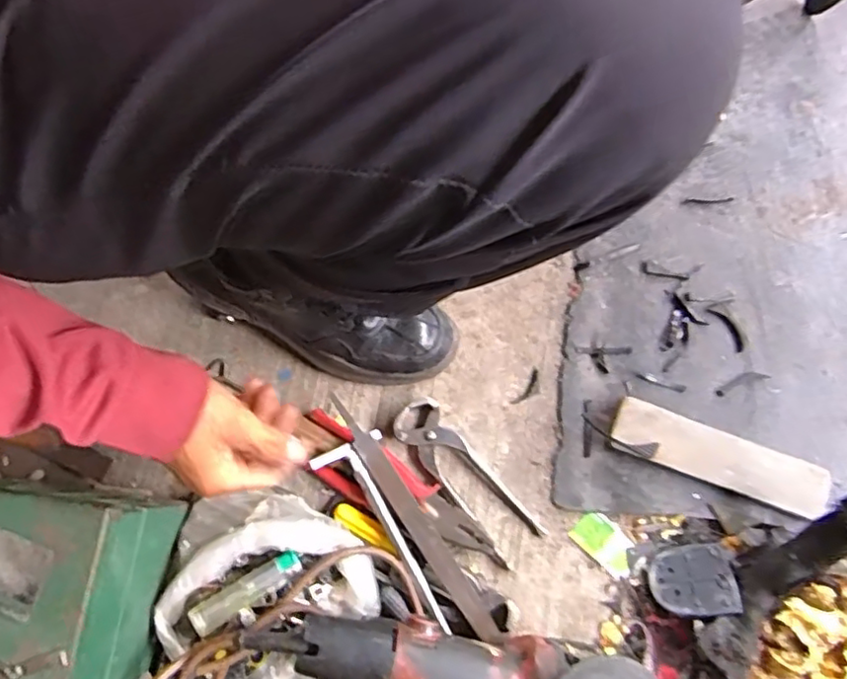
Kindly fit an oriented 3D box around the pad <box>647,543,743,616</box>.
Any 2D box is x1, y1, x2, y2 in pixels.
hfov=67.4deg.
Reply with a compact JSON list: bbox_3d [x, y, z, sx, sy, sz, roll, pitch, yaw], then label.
[{"bbox_3d":[0.218,0.196,0.516,0.063,0.004,0.054,-15,55,14],"label":"pad"}]

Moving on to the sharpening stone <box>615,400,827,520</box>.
[{"bbox_3d":[0.250,0.100,0.541,0.180,0.024,0.041,20,76,6],"label":"sharpening stone"}]

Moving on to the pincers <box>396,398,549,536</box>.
[{"bbox_3d":[0.033,0.115,0.543,0.045,0.018,0.153,-39,78,-9],"label":"pincers"}]

